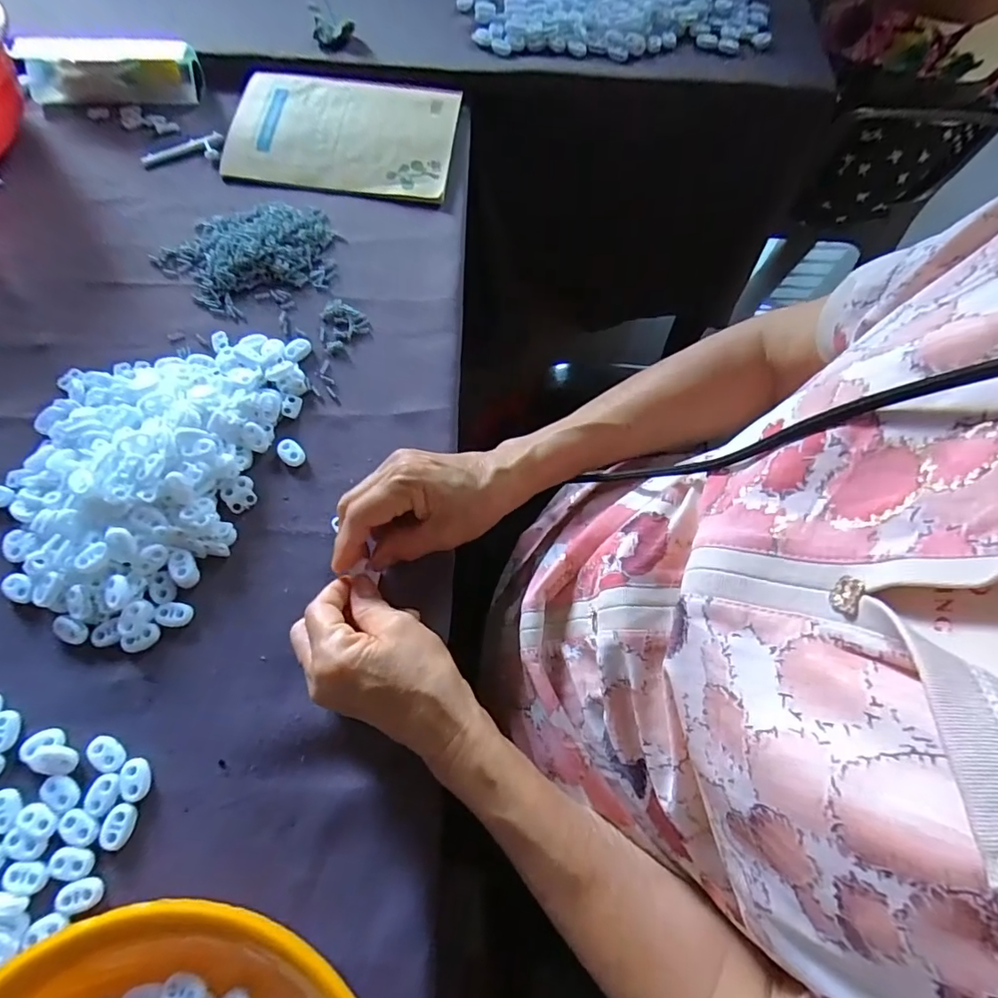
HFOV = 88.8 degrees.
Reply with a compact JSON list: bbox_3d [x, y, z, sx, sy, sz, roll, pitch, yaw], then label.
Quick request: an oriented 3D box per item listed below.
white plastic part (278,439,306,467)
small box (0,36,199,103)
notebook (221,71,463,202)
[{"bbox_3d":[-0.150,-0.033,0.369,0.023,0.004,0.015,42,73,13],"label":"white plastic part"},{"bbox_3d":[-0.370,-0.407,0.481,0.159,0.035,0.036,-3,69,-3],"label":"small box"},{"bbox_3d":[-0.148,-0.348,0.479,0.209,0.014,0.141,9,69,1],"label":"notebook"}]

